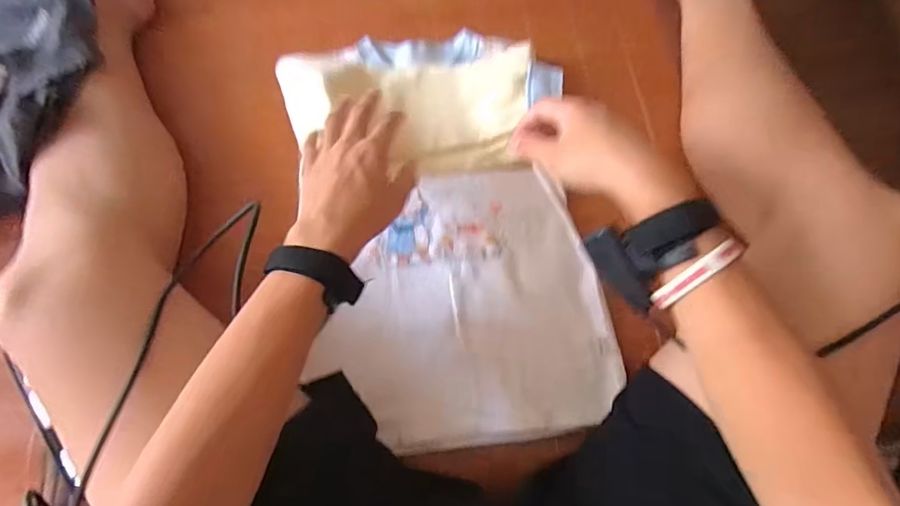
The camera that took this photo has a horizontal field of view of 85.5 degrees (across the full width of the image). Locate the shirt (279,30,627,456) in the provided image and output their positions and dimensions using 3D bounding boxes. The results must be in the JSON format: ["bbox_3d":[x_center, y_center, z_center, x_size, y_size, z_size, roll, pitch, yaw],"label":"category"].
[{"bbox_3d":[-0.012,-0.043,0.528,0.303,0.048,0.470,-9,69,-5],"label":"shirt"}]

